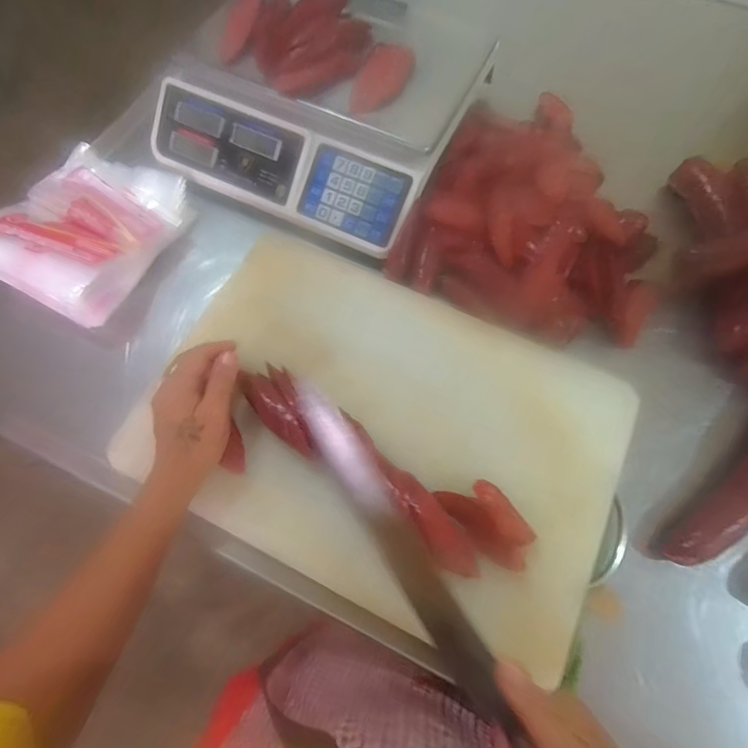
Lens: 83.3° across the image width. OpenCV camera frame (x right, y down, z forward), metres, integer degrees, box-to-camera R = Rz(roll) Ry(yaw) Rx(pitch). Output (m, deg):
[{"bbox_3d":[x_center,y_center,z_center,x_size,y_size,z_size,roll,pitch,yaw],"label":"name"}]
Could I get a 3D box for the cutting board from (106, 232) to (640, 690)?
[{"bbox_3d":[0.010,0.041,0.394,0.436,0.029,0.296,25,73,8],"label":"cutting board"}]

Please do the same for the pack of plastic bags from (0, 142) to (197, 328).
[{"bbox_3d":[-0.327,-0.175,0.478,0.170,0.065,0.210,30,74,10],"label":"pack of plastic bags"}]

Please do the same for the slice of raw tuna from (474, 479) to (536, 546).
[{"bbox_3d":[0.109,0.121,0.364,0.027,0.009,0.062,-18,60,-35],"label":"slice of raw tuna"}]

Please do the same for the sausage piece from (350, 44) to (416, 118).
[{"bbox_3d":[0.009,-0.327,0.467,0.047,0.018,0.102,25,73,9],"label":"sausage piece"}]

